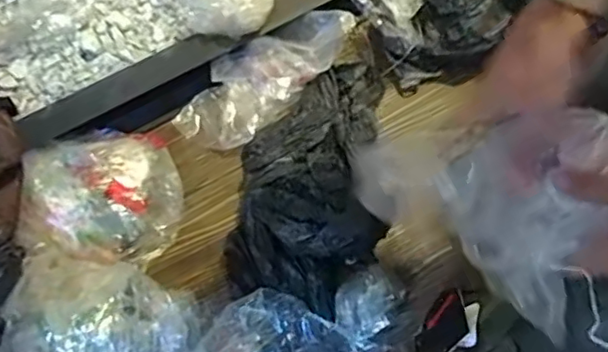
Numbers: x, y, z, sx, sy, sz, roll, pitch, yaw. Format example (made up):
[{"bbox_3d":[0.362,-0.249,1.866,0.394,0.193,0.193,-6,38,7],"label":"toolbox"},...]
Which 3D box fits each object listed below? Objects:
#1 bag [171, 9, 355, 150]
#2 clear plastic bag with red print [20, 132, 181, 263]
[{"bbox_3d":[-0.054,-0.138,0.867,0.292,0.081,0.099,-36,72,10],"label":"bag"},{"bbox_3d":[-0.266,0.025,0.803,0.186,0.079,0.179,-6,69,-3],"label":"clear plastic bag with red print"}]

